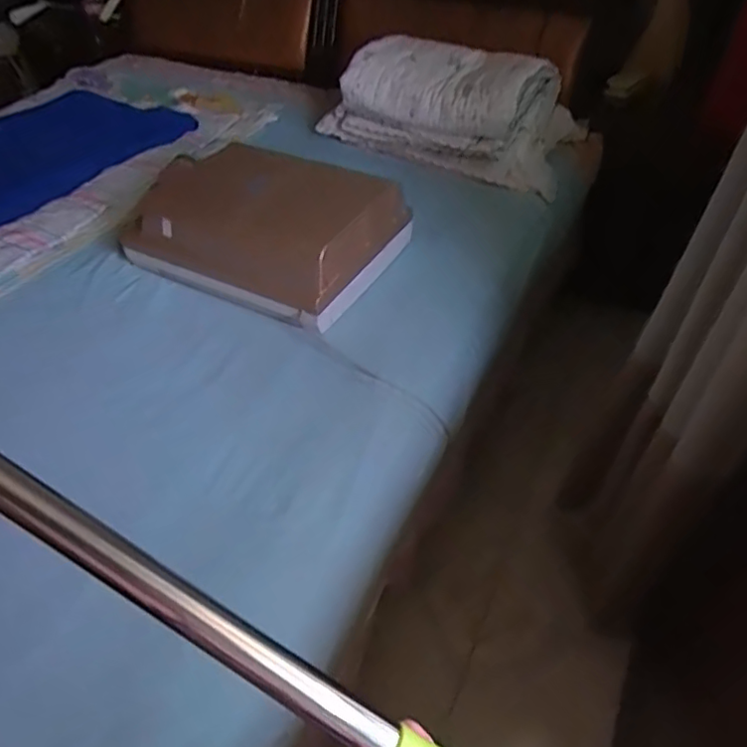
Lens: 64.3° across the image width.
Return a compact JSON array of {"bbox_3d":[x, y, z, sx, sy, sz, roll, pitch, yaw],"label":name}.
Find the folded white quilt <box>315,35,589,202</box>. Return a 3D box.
[{"bbox_3d":[0.222,-0.734,1.628,0.664,0.259,0.353,22,49,20],"label":"folded white quilt"}]

